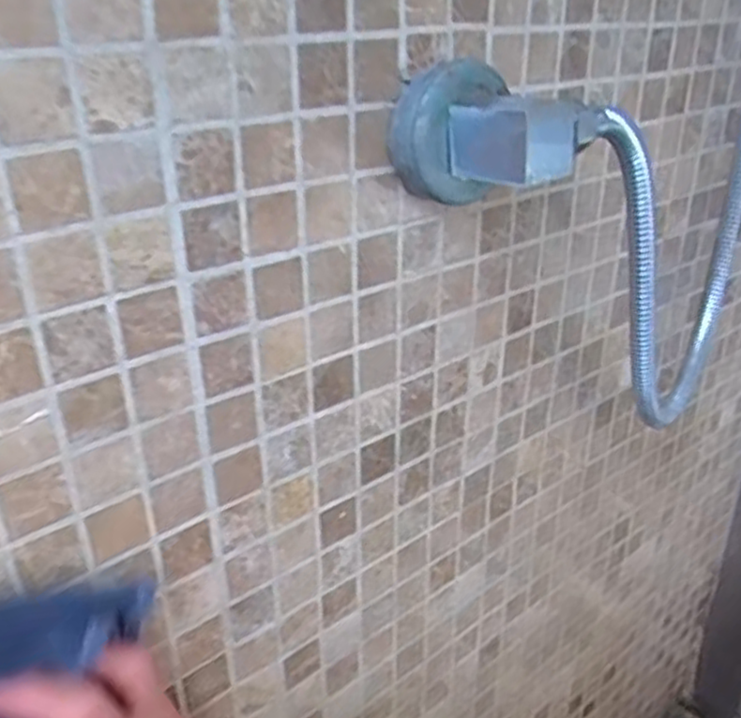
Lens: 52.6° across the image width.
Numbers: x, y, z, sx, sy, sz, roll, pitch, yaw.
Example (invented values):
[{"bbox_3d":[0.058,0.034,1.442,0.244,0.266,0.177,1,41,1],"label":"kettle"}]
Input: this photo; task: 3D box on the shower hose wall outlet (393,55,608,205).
[{"bbox_3d":[0.054,-0.099,0.328,0.076,0.052,0.058,16,30,31],"label":"shower hose wall outlet"}]

